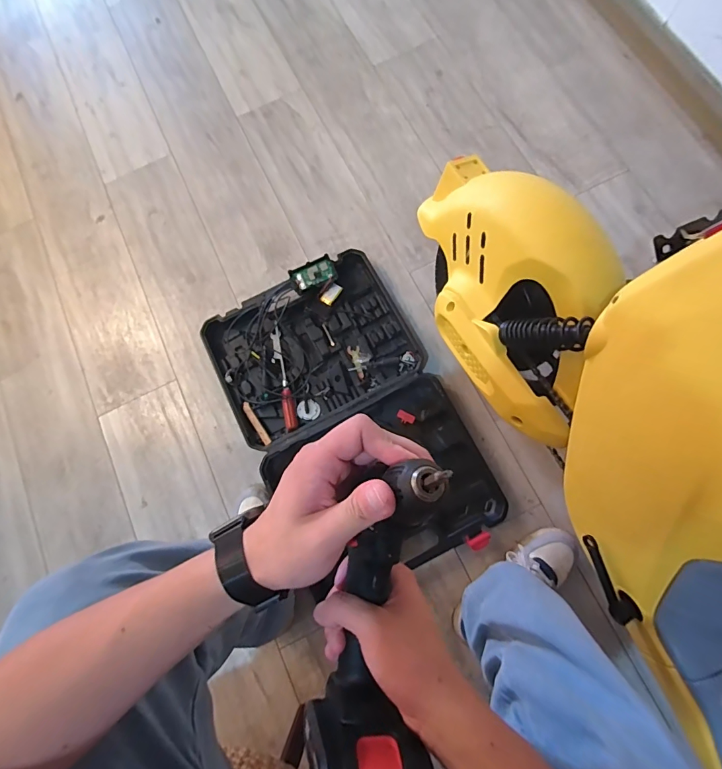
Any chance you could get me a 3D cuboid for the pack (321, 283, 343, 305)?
[{"bbox_3d":[-0.066,-0.205,0.929,0.026,0.013,0.053,37,82,11],"label":"pack"}]

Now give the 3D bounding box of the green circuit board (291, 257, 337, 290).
[{"bbox_3d":[-0.104,-0.245,0.921,0.092,0.010,0.050,-30,77,-3],"label":"green circuit board"}]

